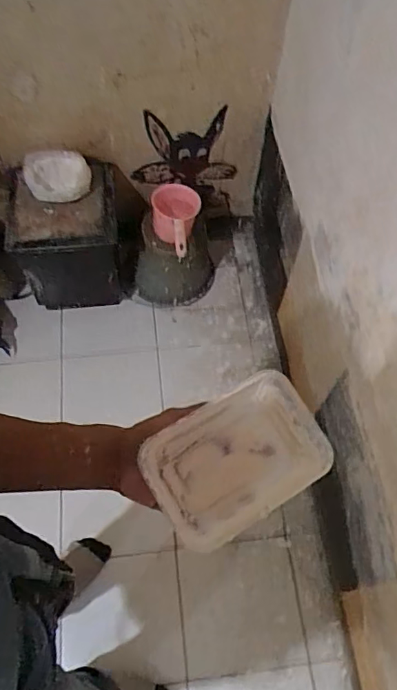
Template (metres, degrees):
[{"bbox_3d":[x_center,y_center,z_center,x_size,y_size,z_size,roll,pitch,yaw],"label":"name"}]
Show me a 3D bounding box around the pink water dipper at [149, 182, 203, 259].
[{"bbox_3d":[-0.070,-0.351,1.492,0.137,0.096,0.206,7,64,1],"label":"pink water dipper"}]

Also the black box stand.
[{"bbox_3d":[-0.371,-0.294,1.551,0.322,0.409,0.252,-12,65,-8],"label":"black box stand"}]

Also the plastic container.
[{"bbox_3d":[0.040,0.112,0.521,0.171,0.054,0.115,-26,68,-14],"label":"plastic container"}]

